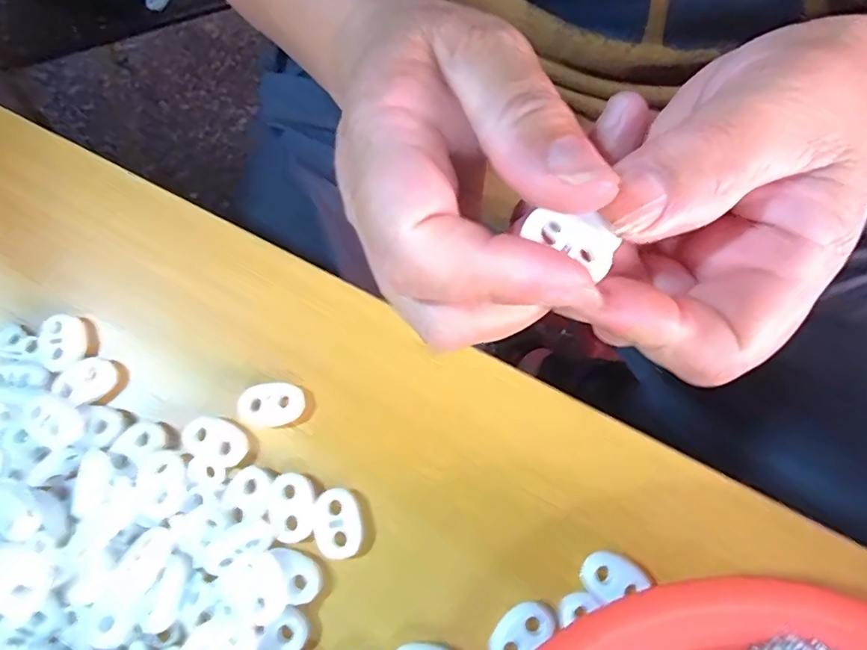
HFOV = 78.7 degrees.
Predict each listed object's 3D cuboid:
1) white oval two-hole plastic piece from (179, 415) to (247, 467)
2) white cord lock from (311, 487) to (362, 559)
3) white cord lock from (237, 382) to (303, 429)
[{"bbox_3d":[-0.077,0.040,0.185,0.023,0.004,0.014,19,77,8],"label":"white oval two-hole plastic piece"},{"bbox_3d":[-0.032,0.067,0.179,0.015,0.005,0.022,-14,75,0],"label":"white cord lock"},{"bbox_3d":[-0.058,0.029,0.190,0.023,0.005,0.015,-2,75,3],"label":"white cord lock"}]

